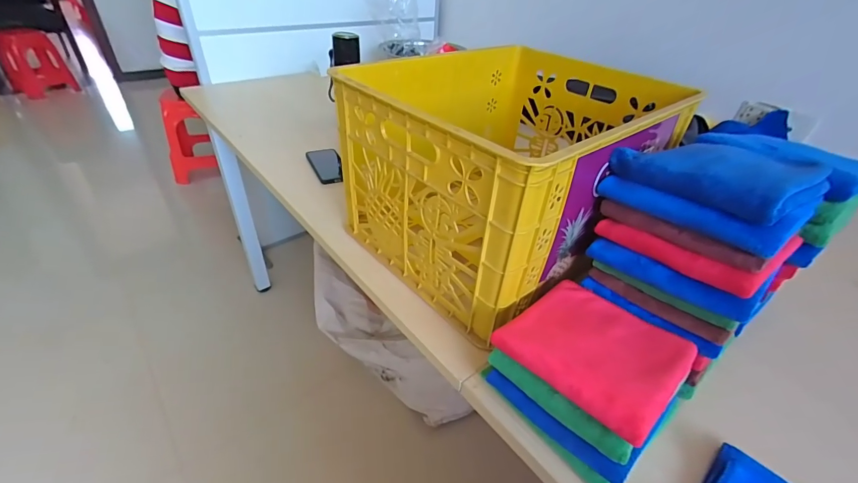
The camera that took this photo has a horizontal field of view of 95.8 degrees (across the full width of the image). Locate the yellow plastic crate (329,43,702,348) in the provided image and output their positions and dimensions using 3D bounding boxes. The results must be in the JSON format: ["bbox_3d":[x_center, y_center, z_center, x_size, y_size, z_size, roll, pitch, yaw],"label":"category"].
[{"bbox_3d":[0.130,-0.149,0.689,0.495,0.267,0.430,-27,46,-34],"label":"yellow plastic crate"}]

